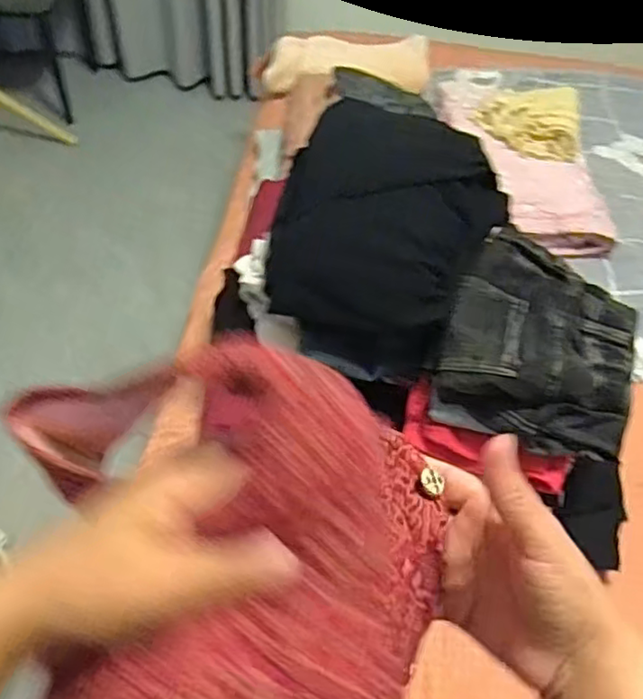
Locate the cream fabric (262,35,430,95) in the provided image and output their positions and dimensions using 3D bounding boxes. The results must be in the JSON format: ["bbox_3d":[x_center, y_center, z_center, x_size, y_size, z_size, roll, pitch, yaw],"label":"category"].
[{"bbox_3d":[0.065,-0.675,1.499,0.392,0.078,0.181,3,53,-3],"label":"cream fabric"}]

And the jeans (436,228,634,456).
[{"bbox_3d":[0.261,-0.013,0.757,0.221,0.068,0.256,16,53,8],"label":"jeans"}]

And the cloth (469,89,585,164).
[{"bbox_3d":[0.425,-0.476,1.310,0.218,0.041,0.210,8,52,2],"label":"cloth"}]

